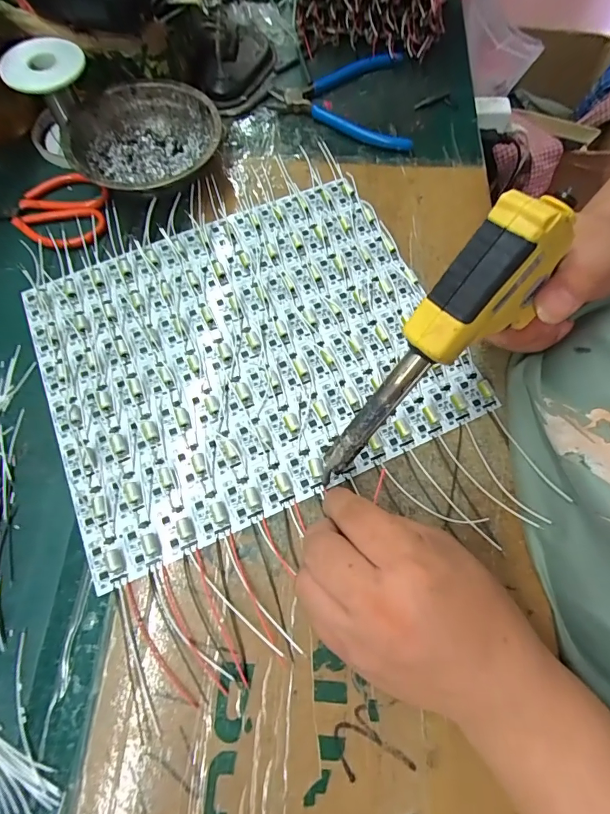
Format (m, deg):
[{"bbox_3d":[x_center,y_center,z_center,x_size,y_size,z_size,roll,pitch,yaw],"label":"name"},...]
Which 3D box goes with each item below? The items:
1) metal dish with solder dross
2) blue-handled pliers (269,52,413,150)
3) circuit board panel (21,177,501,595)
[{"bbox_3d":[-0.138,-0.228,0.353,0.124,0.038,0.128,0,69,0],"label":"metal dish with solder dross"},{"bbox_3d":[0.034,-0.306,0.399,0.130,0.014,0.125,1,69,0],"label":"blue-handled pliers"},{"bbox_3d":[-0.046,-0.047,0.299,0.282,0.009,0.238,-23,71,-9],"label":"circuit board panel"}]

